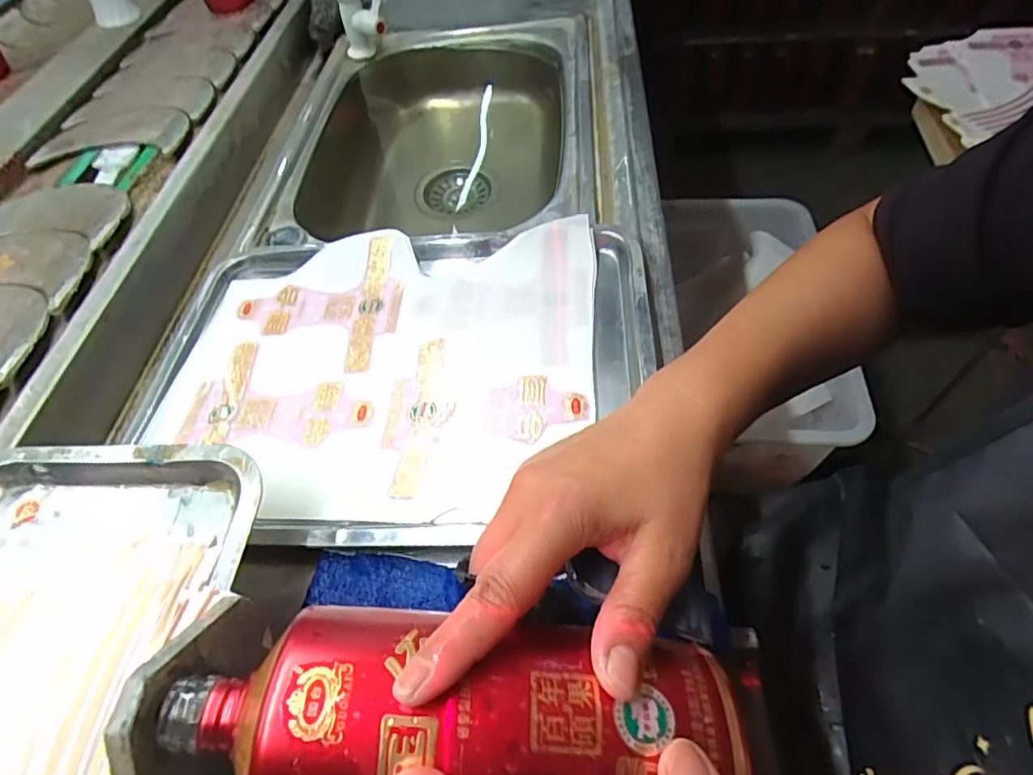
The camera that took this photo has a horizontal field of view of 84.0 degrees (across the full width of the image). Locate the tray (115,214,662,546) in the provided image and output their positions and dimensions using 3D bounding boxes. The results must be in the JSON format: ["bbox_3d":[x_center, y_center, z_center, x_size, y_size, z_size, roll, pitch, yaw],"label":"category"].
[{"bbox_3d":[-0.098,-0.024,0.435,0.379,0.021,0.285,5,53,6],"label":"tray"}]

